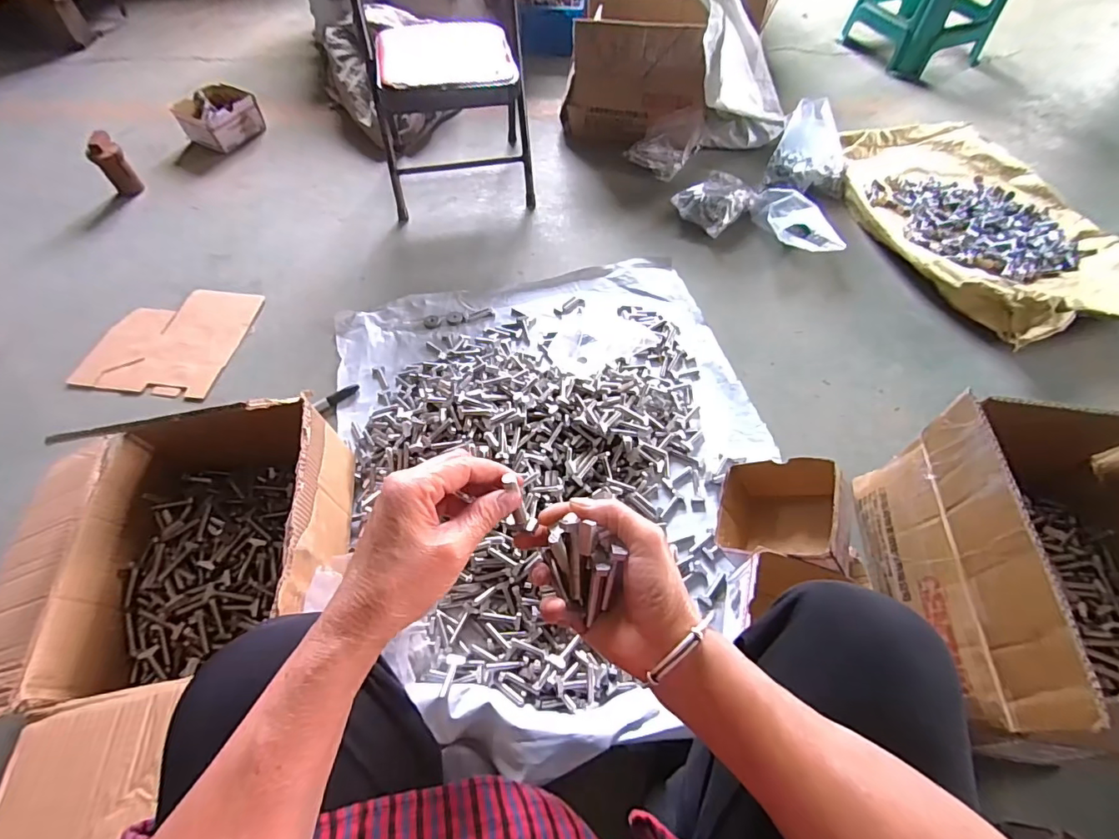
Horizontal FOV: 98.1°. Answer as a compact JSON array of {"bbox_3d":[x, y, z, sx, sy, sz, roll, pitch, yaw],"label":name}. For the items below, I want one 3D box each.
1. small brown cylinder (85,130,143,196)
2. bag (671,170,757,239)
[{"bbox_3d":[-1.057,-0.604,1.153,0.066,0.120,0.076,-37,64,-21],"label":"small brown cylinder"},{"bbox_3d":[0.358,-0.498,1.116,0.162,0.066,0.131,-38,64,-21],"label":"bag"}]

